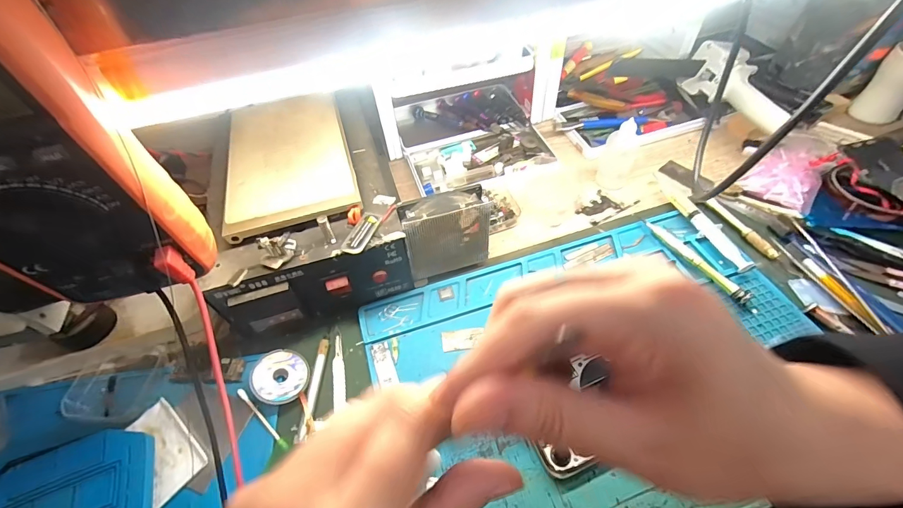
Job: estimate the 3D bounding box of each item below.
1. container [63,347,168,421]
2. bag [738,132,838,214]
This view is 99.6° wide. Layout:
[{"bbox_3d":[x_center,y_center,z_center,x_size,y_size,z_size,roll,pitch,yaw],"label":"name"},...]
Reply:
[{"bbox_3d":[-0.293,0.112,0.335,0.060,0.021,0.066,-3,54,1],"label":"container"},{"bbox_3d":[0.386,-0.095,0.429,0.118,0.020,0.064,-38,60,-21],"label":"bag"}]

